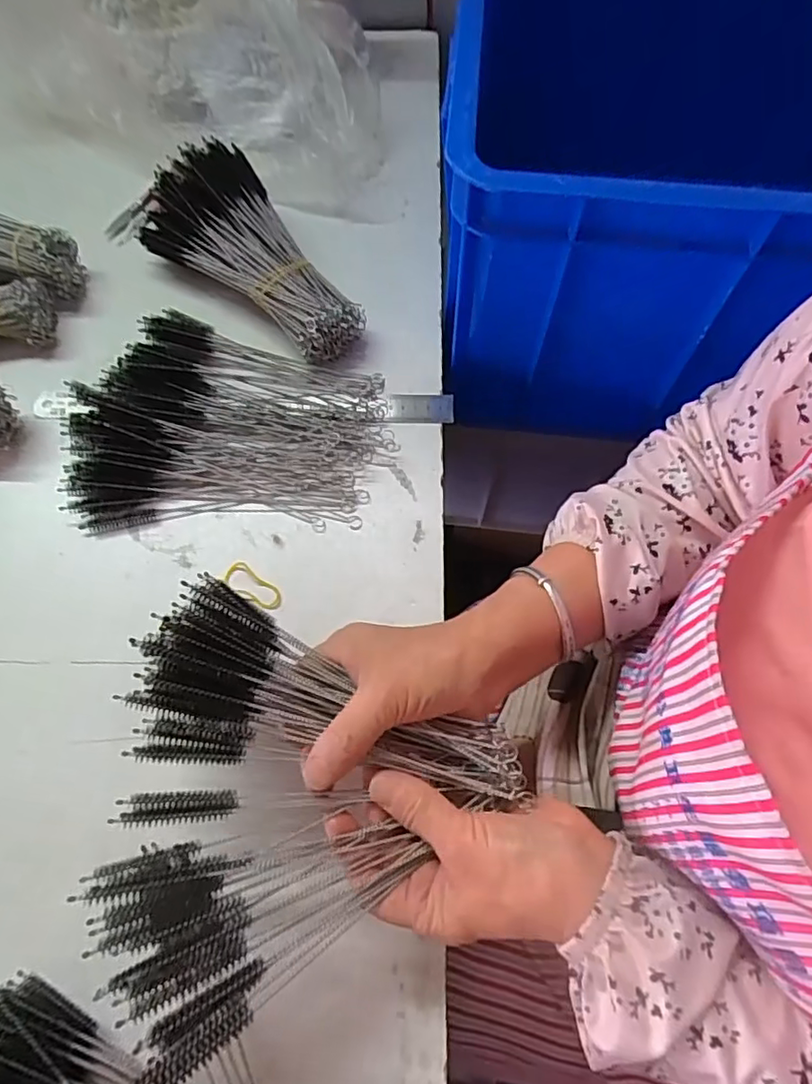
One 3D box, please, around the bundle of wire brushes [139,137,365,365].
[{"bbox_3d":[-0.121,-0.233,0.485,0.101,0.063,0.207,-42,74,-16],"label":"bundle of wire brushes"}]

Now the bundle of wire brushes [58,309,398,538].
[{"bbox_3d":[-0.133,-0.098,0.452,0.232,0.030,0.175,-2,68,-2],"label":"bundle of wire brushes"}]

